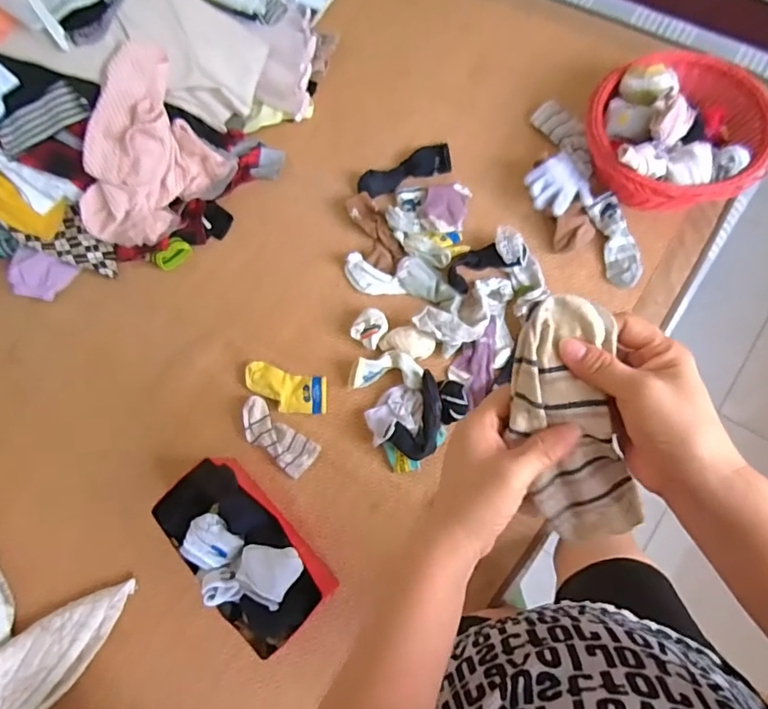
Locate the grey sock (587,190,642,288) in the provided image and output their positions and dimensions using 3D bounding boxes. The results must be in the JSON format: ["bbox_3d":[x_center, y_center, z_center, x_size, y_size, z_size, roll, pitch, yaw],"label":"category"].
[{"bbox_3d":[0.390,-0.190,0.844,0.053,0.023,0.164,-14,75,3],"label":"grey sock"}]

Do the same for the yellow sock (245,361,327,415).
[{"bbox_3d":[-0.172,0.062,0.879,0.151,0.016,0.071,12,78,10],"label":"yellow sock"}]

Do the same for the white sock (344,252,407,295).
[{"bbox_3d":[-0.023,-0.134,0.902,0.118,0.017,0.051,37,83,14],"label":"white sock"}]

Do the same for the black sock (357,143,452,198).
[{"bbox_3d":[0.038,-0.345,0.940,0.179,0.018,0.059,-19,75,2],"label":"black sock"}]

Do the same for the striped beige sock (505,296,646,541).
[{"bbox_3d":[0.129,0.046,0.339,0.072,0.026,0.165,-14,97,-2],"label":"striped beige sock"}]

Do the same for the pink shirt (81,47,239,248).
[{"bbox_3d":[-0.442,-0.349,0.907,0.302,0.174,0.189,-44,76,-5],"label":"pink shirt"}]

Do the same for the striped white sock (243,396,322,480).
[{"bbox_3d":[-0.184,0.139,0.851,0.152,0.011,0.064,37,83,14],"label":"striped white sock"}]

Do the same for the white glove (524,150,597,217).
[{"bbox_3d":[0.299,-0.285,0.860,0.097,0.054,0.104,-27,75,0],"label":"white glove"}]

